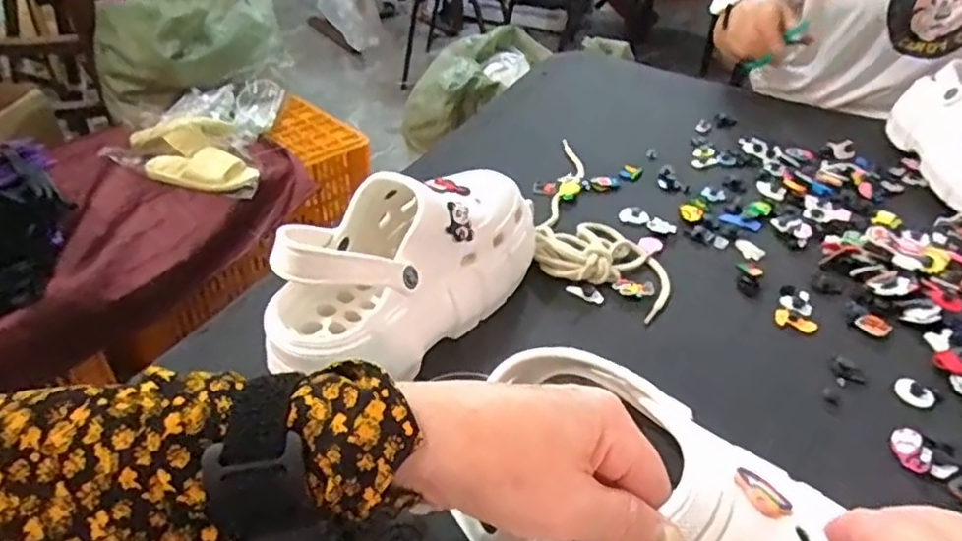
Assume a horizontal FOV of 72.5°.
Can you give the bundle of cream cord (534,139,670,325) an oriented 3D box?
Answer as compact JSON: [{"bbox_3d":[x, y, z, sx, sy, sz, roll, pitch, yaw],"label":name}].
[{"bbox_3d":[0.118,-0.062,0.653,0.116,0.026,0.283,6,38,5],"label":"bundle of cream cord"}]

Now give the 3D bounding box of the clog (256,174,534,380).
[{"bbox_3d":[-0.050,-0.006,0.481,0.107,0.103,0.224,19,41,21],"label":"clog"}]

